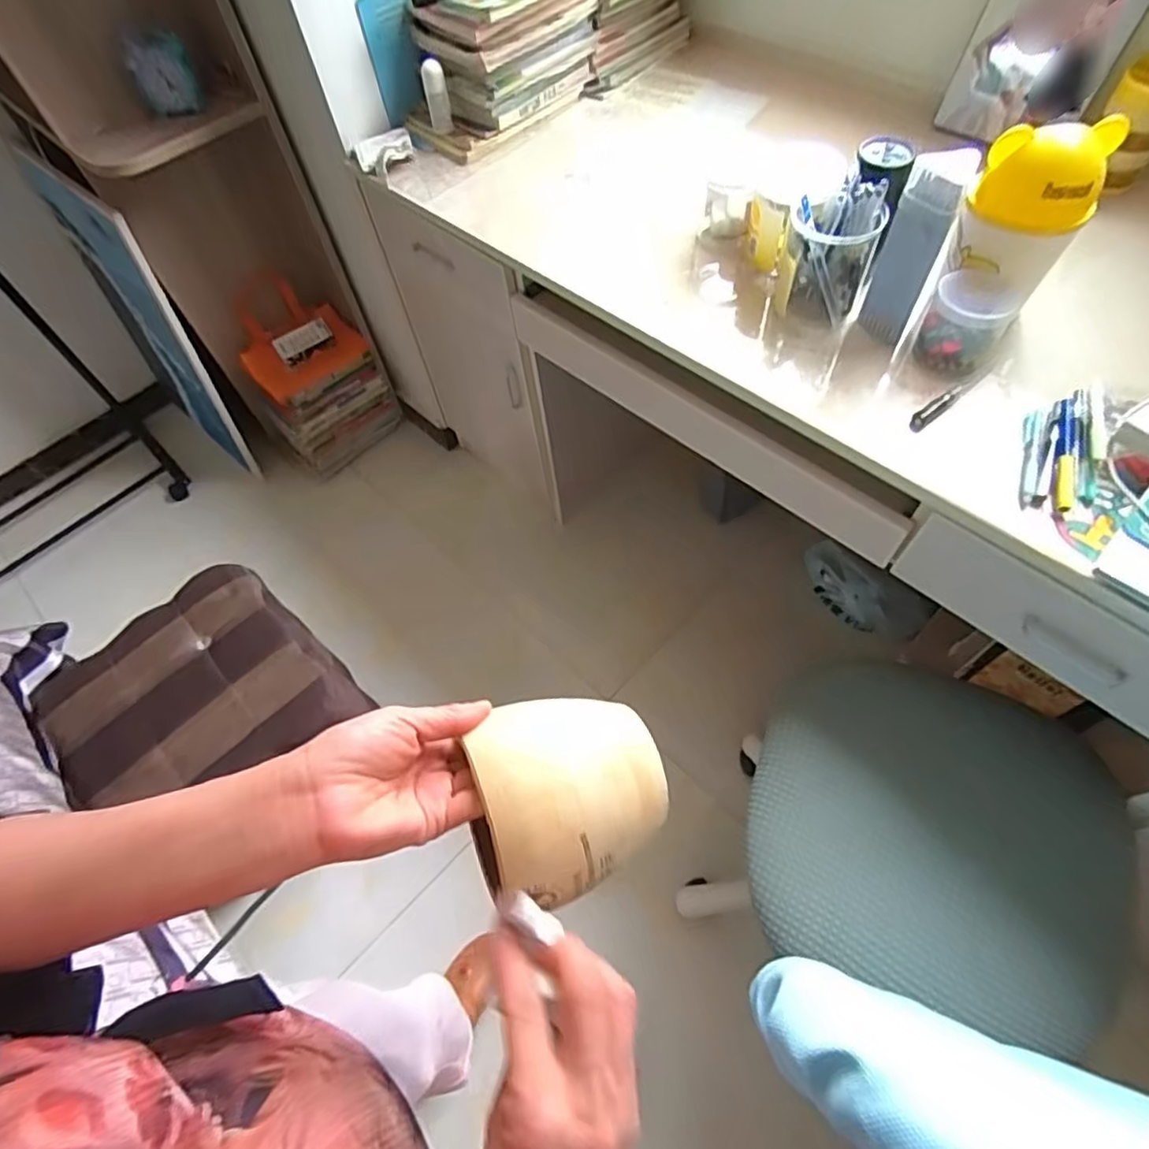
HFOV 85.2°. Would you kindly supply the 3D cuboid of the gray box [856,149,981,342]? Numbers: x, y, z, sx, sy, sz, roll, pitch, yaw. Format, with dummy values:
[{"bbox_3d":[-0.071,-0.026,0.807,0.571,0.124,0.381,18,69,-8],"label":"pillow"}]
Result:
[{"bbox_3d":[0.385,-0.370,0.714,0.063,0.186,0.064,24,64,17],"label":"gray box"}]

